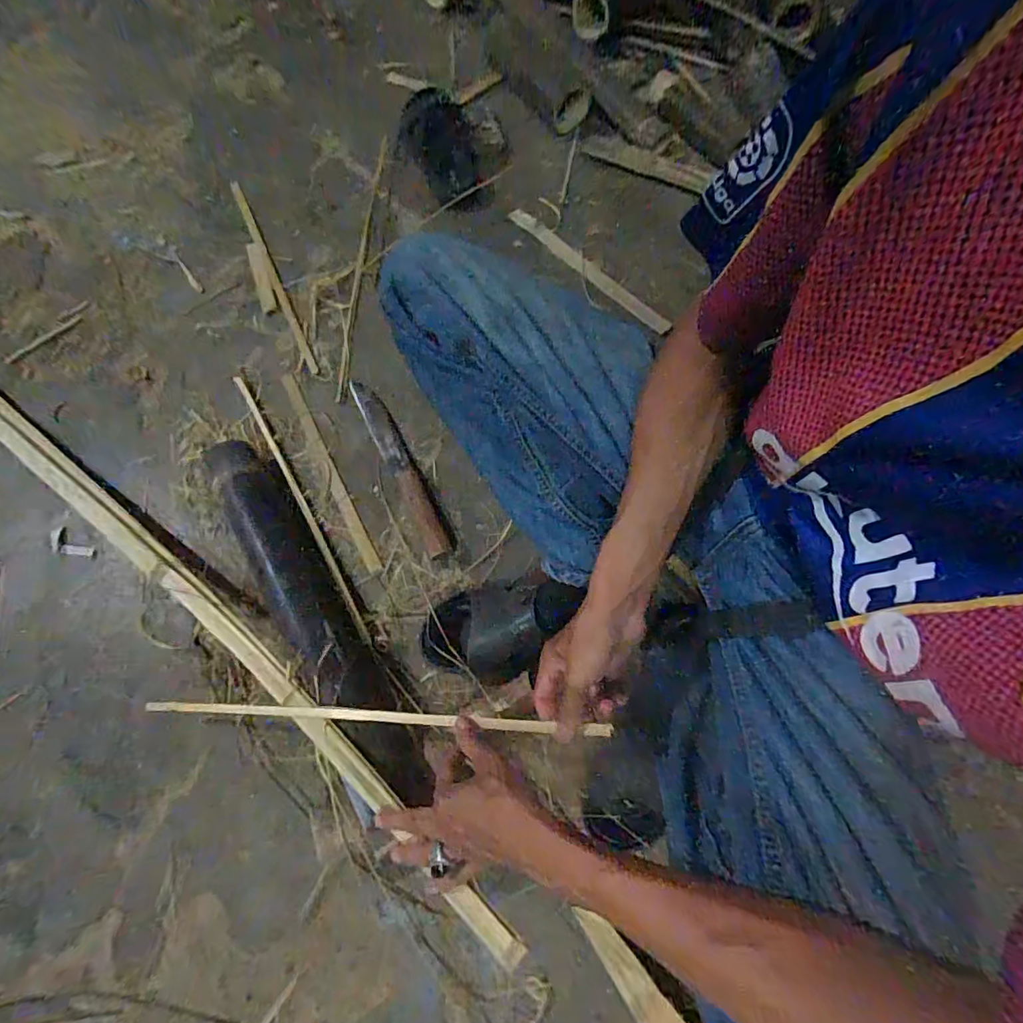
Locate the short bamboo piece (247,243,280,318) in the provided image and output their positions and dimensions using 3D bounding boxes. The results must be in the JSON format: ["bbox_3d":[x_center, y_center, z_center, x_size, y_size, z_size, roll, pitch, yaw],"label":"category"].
[{"bbox_3d":[-0.402,-0.379,0.814,0.027,0.018,0.120,-13,87,-6],"label":"short bamboo piece"}]

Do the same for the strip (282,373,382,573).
[{"bbox_3d":[-0.264,-0.064,0.727,0.021,0.010,0.339,-27,75,-10],"label":"strip"}]

